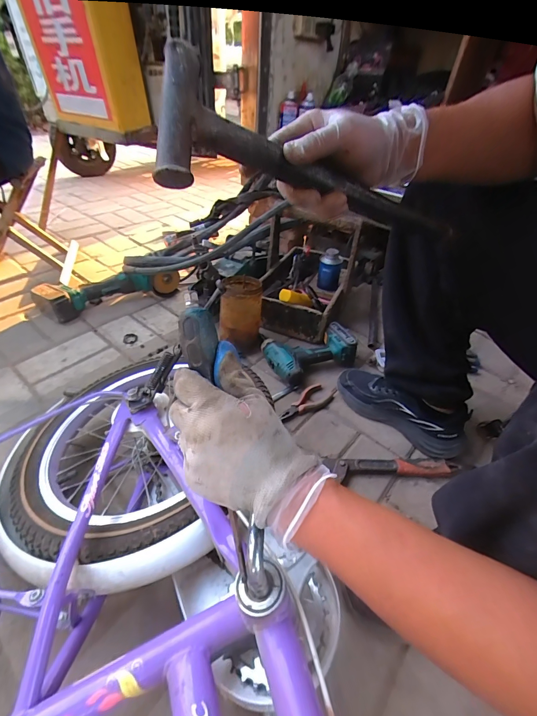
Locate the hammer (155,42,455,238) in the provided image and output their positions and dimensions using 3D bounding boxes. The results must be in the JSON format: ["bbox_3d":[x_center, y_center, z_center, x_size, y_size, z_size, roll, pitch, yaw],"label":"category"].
[{"bbox_3d":[0.066,-0.187,0.327,0.354,0.100,0.035,-3,3,-34],"label":"hammer"}]

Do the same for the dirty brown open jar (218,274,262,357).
[{"bbox_3d":[-0.069,-0.108,0.817,0.097,0.166,0.109,1,42,-6],"label":"dirty brown open jar"}]

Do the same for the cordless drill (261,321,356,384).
[{"bbox_3d":[0.095,-0.022,0.807,0.202,0.078,0.144,-19,48,-25],"label":"cordless drill"}]

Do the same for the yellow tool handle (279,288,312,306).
[{"bbox_3d":[0.069,-0.154,0.835,0.087,0.027,0.035,9,40,-19],"label":"yellow tool handle"}]

